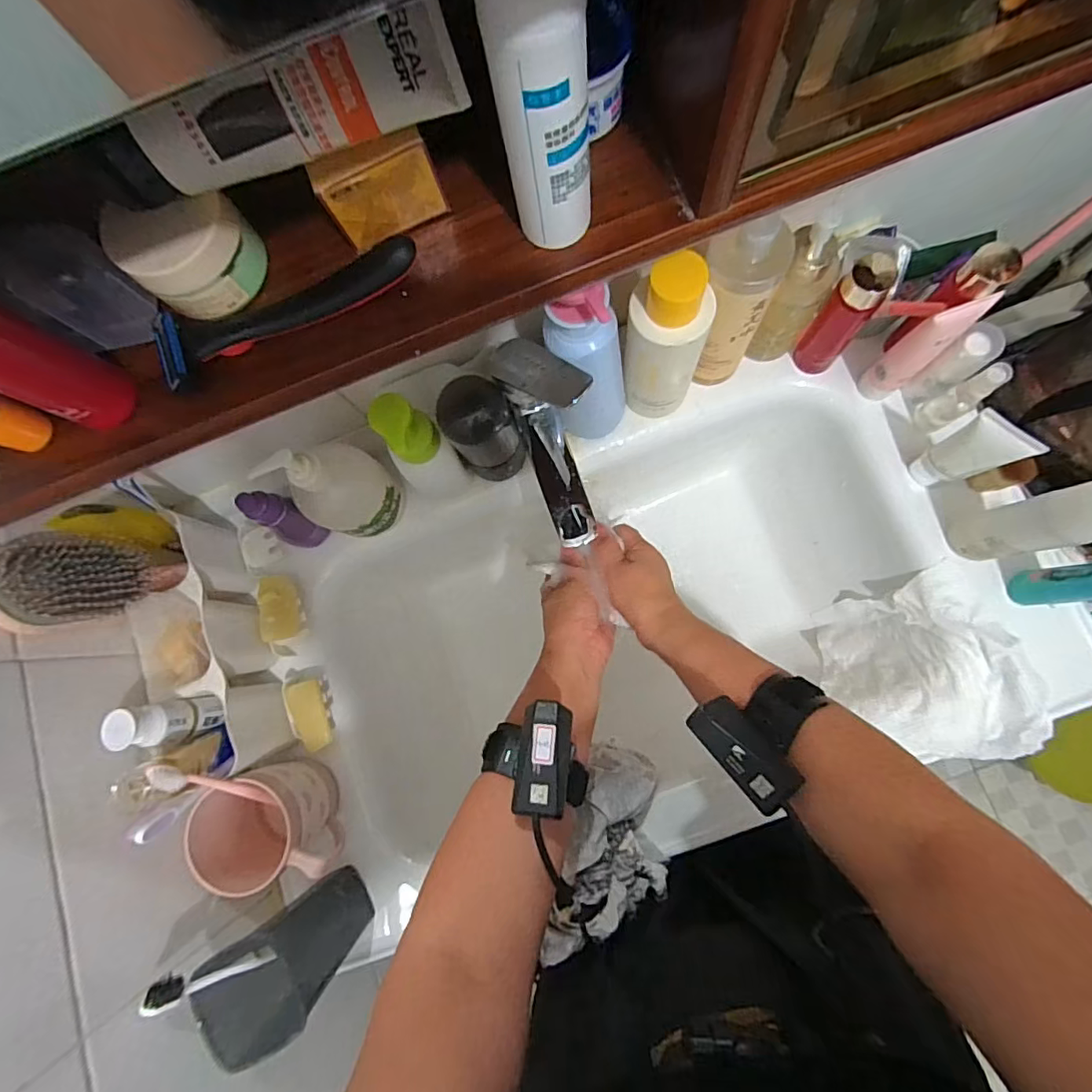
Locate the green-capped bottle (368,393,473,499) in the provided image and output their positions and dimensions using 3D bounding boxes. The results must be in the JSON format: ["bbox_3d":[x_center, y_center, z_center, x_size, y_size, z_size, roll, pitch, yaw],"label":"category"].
[{"bbox_3d":[-0.115,-0.084,0.489,0.052,0.131,0.055,-1,82,5],"label":"green-capped bottle"}]

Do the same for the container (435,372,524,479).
[{"bbox_3d":[-0.055,-0.103,0.491,0.058,0.120,0.051,-19,80,2],"label":"container"}]

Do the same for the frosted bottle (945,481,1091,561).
[{"bbox_3d":[0.397,-0.017,0.432,0.040,0.163,0.041,-10,81,4],"label":"frosted bottle"}]

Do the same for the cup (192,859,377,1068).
[{"bbox_3d":[-0.210,0.347,0.456,0.066,0.137,0.079,-30,80,1],"label":"cup"}]

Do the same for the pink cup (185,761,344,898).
[{"bbox_3d":[-0.247,0.250,0.491,0.105,0.102,0.093,-22,80,2],"label":"pink cup"}]

